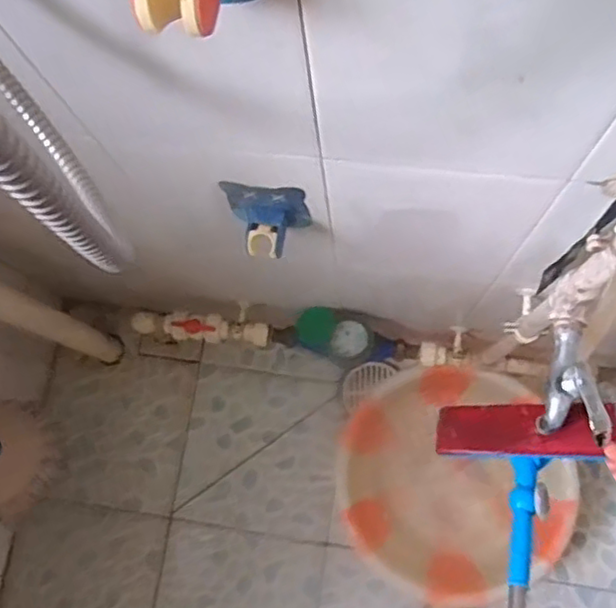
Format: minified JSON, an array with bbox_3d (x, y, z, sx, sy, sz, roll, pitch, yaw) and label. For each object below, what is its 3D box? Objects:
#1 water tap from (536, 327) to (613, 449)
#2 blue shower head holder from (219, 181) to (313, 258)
[{"bbox_3d":[0.239,0.071,0.581,0.032,0.076,0.107,4,76,0],"label":"water tap"},{"bbox_3d":[-0.042,-0.079,0.642,0.084,0.075,0.053,5,77,6],"label":"blue shower head holder"}]

